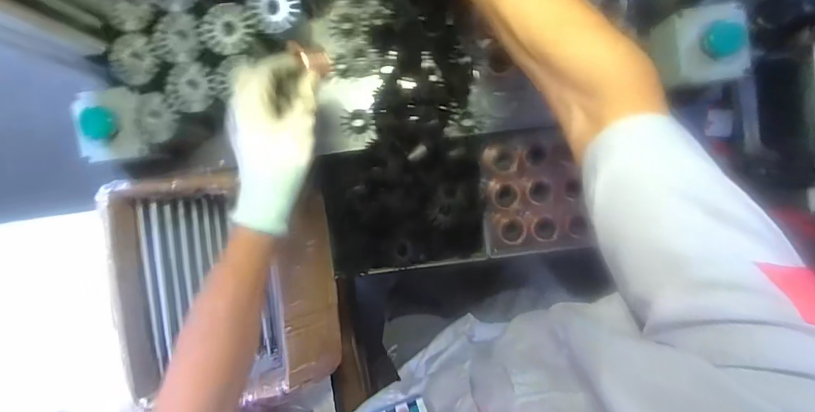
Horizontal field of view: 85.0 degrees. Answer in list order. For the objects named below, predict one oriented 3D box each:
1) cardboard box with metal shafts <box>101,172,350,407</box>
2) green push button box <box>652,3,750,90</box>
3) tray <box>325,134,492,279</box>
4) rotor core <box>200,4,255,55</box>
[{"bbox_3d":[-0.242,0.109,0.605,0.287,0.099,0.298,-6,93,0],"label":"cardboard box with metal shafts"},{"bbox_3d":[0.330,-0.176,0.497,0.079,0.065,0.084,-13,93,1],"label":"green push button box"},{"bbox_3d":[-0.004,0.003,0.573,0.207,0.061,0.182,-4,120,0],"label":"tray"},{"bbox_3d":[-0.193,-0.190,0.474,0.055,0.013,0.051,0,93,0],"label":"rotor core"}]

